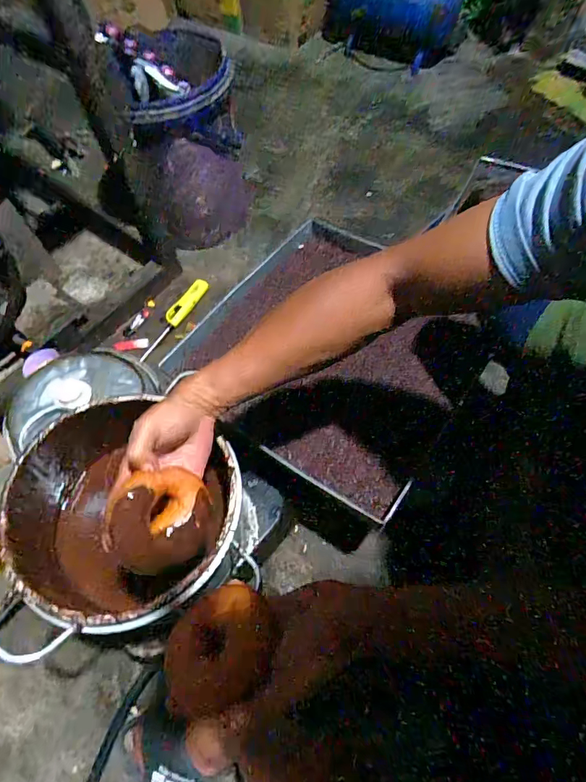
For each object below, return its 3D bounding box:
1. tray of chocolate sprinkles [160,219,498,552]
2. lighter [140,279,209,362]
[{"bbox_3d":[0.077,-0.076,0.769,0.450,0.068,0.479,30,66,17],"label":"tray of chocolate sprinkles"},{"bbox_3d":[-0.288,-0.176,1.038,0.039,0.021,0.253,27,65,15],"label":"lighter"}]

